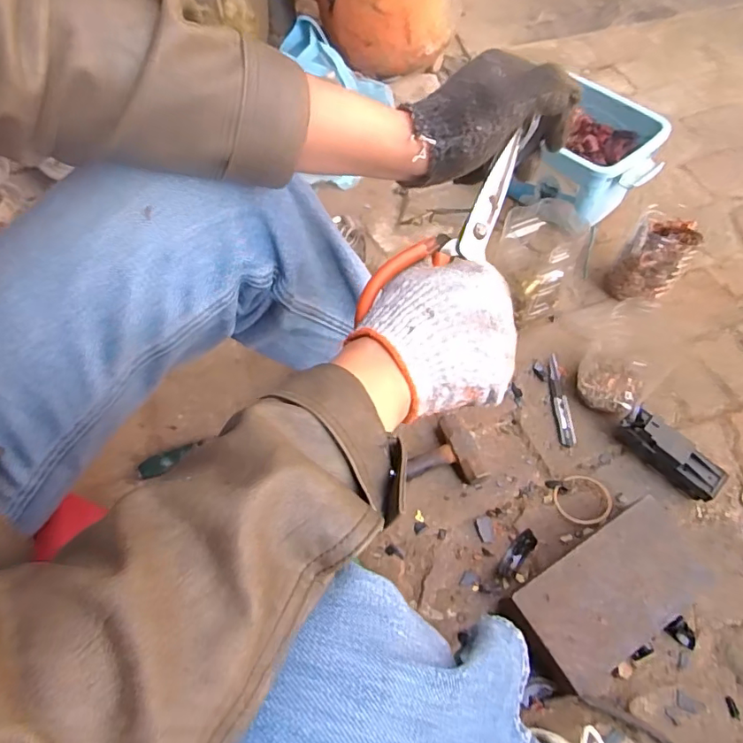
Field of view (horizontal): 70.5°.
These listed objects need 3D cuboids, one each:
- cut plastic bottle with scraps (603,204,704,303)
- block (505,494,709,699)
[{"bbox_3d":[0.433,-0.172,0.818,0.096,0.109,0.099,36,67,21],"label":"cut plastic bottle with scraps"},{"bbox_3d":[0.271,0.255,0.597,0.229,0.046,0.119,-30,63,-14],"label":"block"}]

